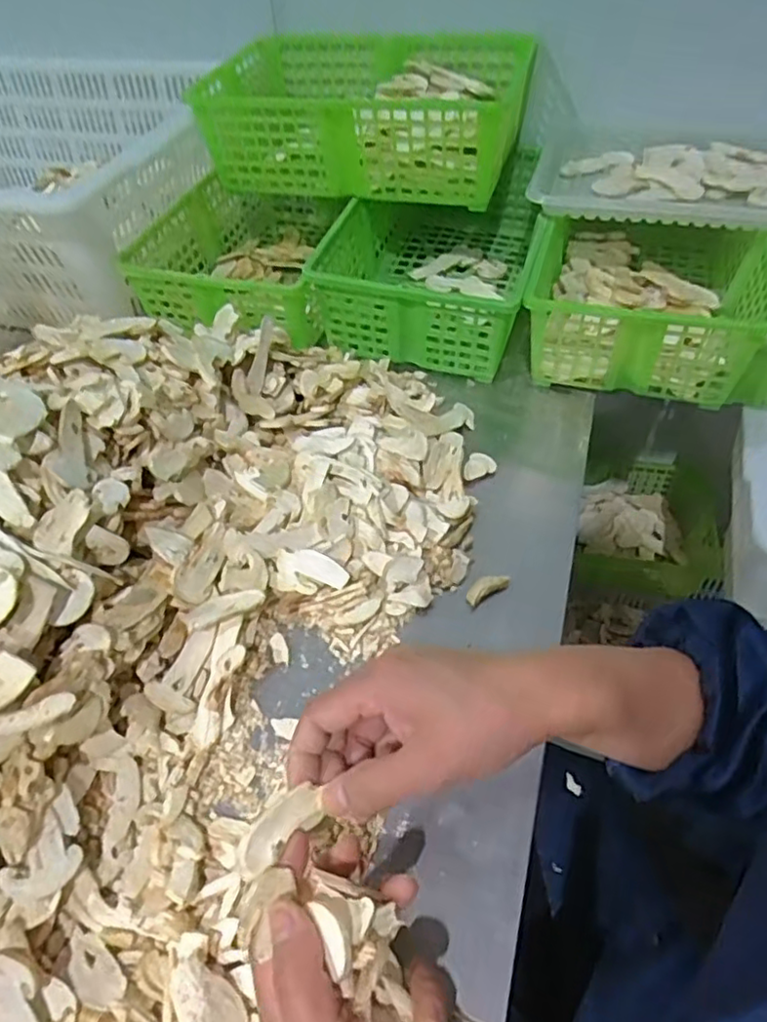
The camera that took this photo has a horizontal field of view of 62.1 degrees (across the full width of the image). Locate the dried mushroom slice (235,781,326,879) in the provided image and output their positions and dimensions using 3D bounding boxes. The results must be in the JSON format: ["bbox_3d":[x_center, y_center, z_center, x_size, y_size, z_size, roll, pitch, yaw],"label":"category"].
[{"bbox_3d":[-0.052,0.157,0.314,0.048,0.004,0.022,-33,90,-31],"label":"dried mushroom slice"}]

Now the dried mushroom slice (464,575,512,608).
[{"bbox_3d":[0.082,0.061,0.503,0.038,0.012,0.012,-26,54,-18],"label":"dried mushroom slice"}]

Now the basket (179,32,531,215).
[{"bbox_3d":[-0.017,-0.473,0.744,0.330,0.097,0.269,12,52,13],"label":"basket"}]

